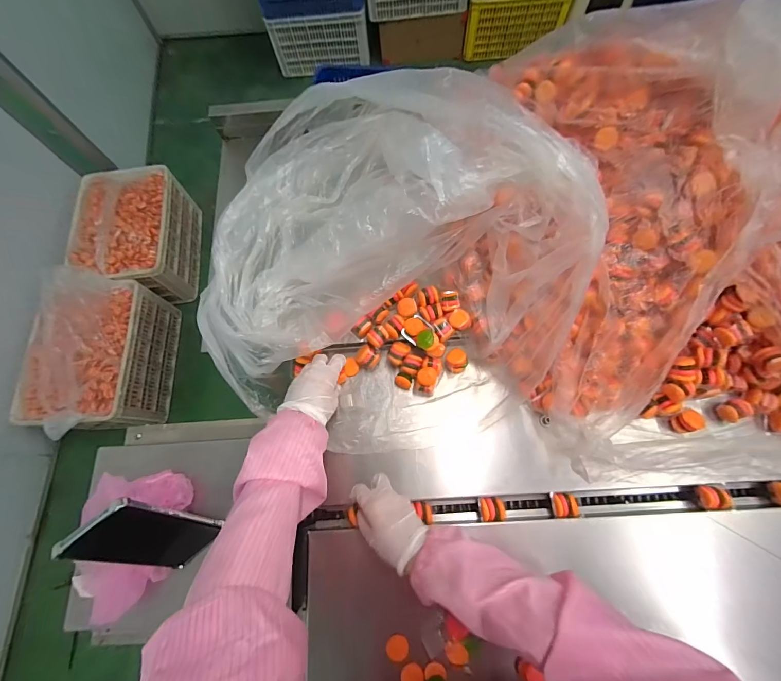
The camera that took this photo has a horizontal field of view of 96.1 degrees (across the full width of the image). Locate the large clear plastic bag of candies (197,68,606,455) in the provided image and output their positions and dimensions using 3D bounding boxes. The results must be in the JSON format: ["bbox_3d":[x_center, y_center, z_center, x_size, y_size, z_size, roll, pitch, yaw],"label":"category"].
[{"bbox_3d":[-0.009,-0.120,0.494,0.475,0.250,0.499,-4,72,1],"label":"large clear plastic bag of candies"}]

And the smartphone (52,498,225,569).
[{"bbox_3d":[-0.267,0.220,0.392,0.072,0.147,0.007,-46,48,-9],"label":"smartphone"}]

